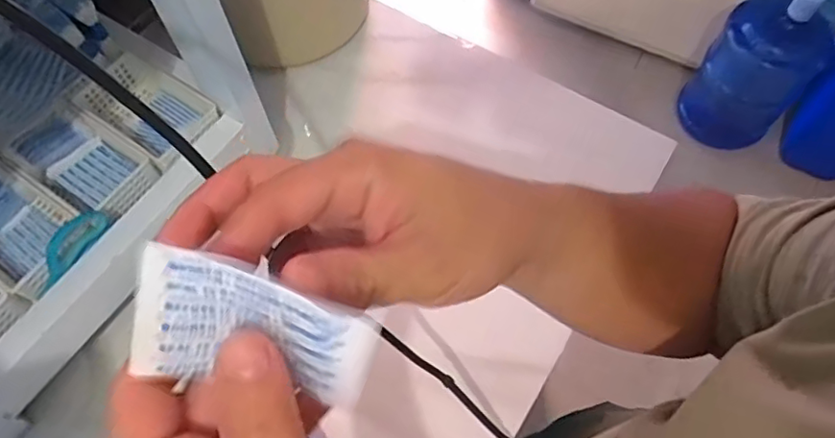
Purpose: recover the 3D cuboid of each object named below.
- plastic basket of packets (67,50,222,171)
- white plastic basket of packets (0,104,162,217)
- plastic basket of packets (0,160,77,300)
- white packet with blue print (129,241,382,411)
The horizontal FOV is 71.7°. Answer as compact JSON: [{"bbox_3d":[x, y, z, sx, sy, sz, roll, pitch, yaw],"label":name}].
[{"bbox_3d":[-0.259,-0.106,0.553,0.124,0.037,0.080,33,68,16],"label":"plastic basket of packets"},{"bbox_3d":[-0.304,-0.052,0.522,0.121,0.032,0.071,30,67,14],"label":"white plastic basket of packets"},{"bbox_3d":[-0.348,0.008,0.498,0.121,0.040,0.082,29,66,14],"label":"plastic basket of packets"},{"bbox_3d":[-0.054,0.038,0.192,0.079,0.050,0.012,9,28,6],"label":"white packet with blue print"}]

